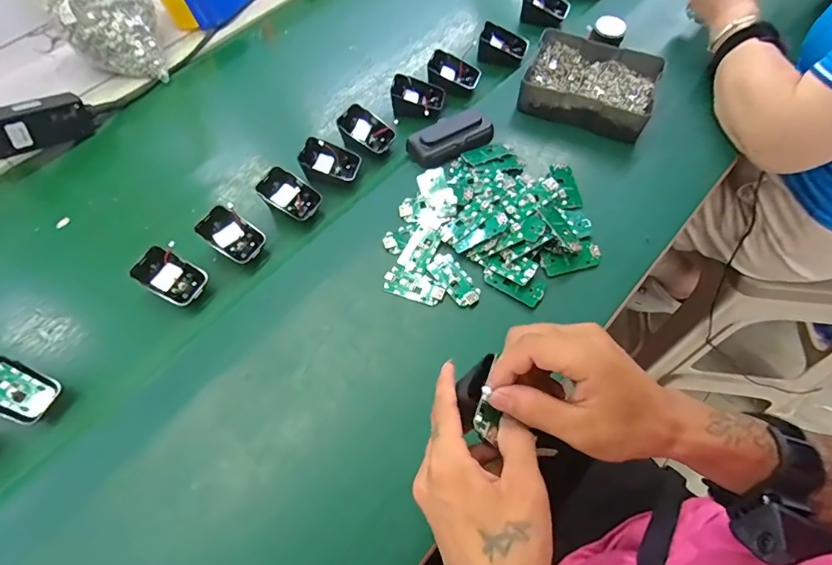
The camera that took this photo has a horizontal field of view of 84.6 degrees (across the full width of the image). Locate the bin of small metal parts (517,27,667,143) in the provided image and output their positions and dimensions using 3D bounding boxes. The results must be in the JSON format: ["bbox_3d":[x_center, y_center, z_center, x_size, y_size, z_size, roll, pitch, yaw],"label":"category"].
[{"bbox_3d":[0.226,-0.257,0.595,0.156,0.052,0.123,19,64,14],"label":"bin of small metal parts"}]

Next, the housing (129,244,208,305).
[{"bbox_3d":[-0.257,-0.006,0.478,0.069,0.018,0.044,35,68,-10],"label":"housing"}]

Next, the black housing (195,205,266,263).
[{"bbox_3d":[-0.202,-0.052,0.501,0.067,0.013,0.042,38,75,-7],"label":"black housing"}]

